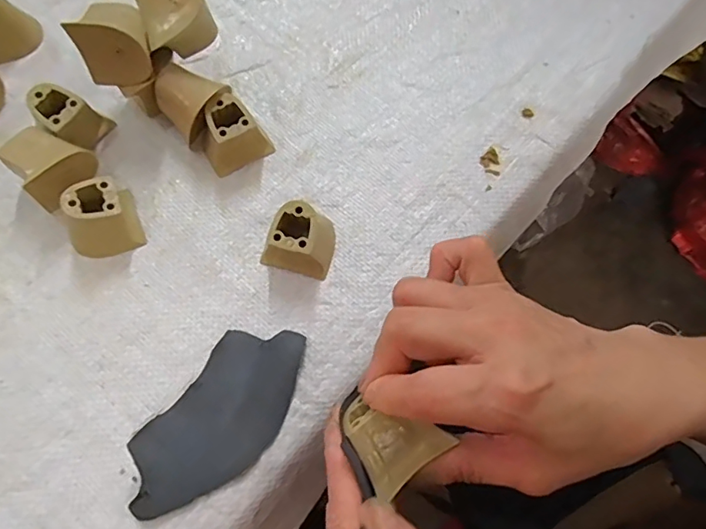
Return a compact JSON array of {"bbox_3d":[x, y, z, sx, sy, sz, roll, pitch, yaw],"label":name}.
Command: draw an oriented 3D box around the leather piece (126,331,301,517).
[{"bbox_3d":[-0.076,0.088,0.297,0.061,0.006,0.123,37,72,11],"label":"leather piece"}]

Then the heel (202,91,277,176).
[{"bbox_3d":[-0.081,-0.089,0.345,0.044,0.037,0.033,-25,73,-11],"label":"heel"}]

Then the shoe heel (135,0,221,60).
[{"bbox_3d":[-0.116,-0.165,0.334,0.044,0.036,0.039,-24,73,-11],"label":"shoe heel"}]

